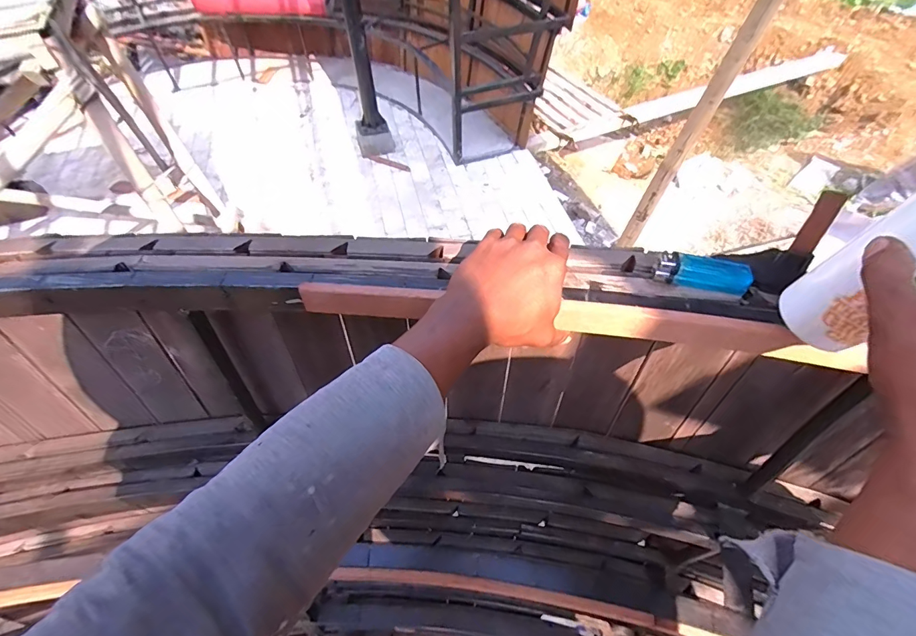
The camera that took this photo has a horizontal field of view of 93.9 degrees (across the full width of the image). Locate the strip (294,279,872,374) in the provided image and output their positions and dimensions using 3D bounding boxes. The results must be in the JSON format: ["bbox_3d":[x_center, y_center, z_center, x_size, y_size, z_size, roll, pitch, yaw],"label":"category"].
[{"bbox_3d":[0.095,0.004,0.388,0.480,0.031,0.032,6,55,4],"label":"strip"}]

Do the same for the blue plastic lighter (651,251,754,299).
[{"bbox_3d":[0.227,-0.042,0.397,0.082,0.023,0.021,10,55,8],"label":"blue plastic lighter"}]

